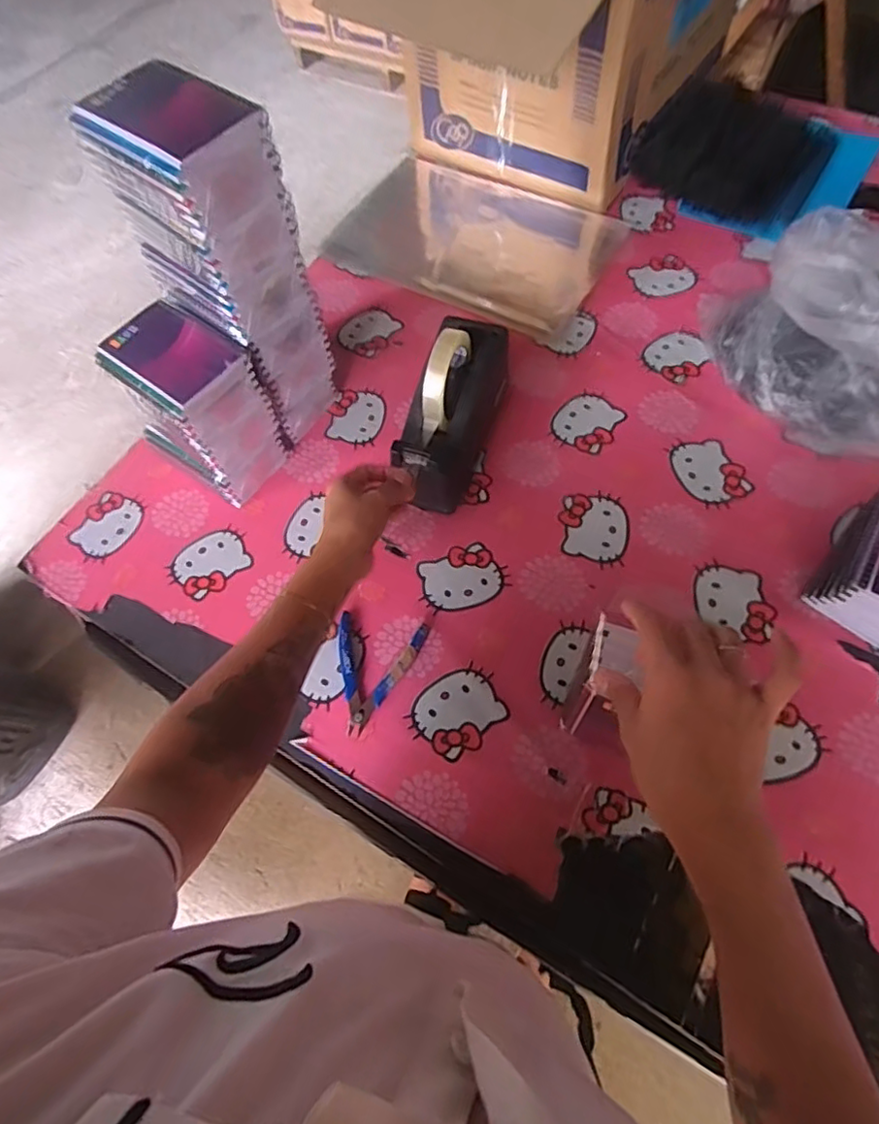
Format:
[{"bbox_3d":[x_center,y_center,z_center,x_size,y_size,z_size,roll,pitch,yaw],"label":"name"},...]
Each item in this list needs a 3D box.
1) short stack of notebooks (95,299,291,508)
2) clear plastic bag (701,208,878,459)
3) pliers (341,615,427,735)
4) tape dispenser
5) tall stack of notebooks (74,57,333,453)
[{"bbox_3d":[-0.250,-0.162,0.649,0.127,0.170,0.100,35,70,19],"label":"short stack of notebooks"},{"bbox_3d":[0.450,-0.237,0.637,0.246,0.158,0.273,-2,63,2],"label":"clear plastic bag"},{"bbox_3d":[-0.062,0.108,0.588,0.085,0.011,0.113,6,63,7],"label":"pliers"},{"bbox_3d":[0.014,-0.166,0.658,0.073,0.127,0.209,17,65,12],"label":"tape dispenser"},{"bbox_3d":[-0.197,-0.264,0.601,0.130,0.345,0.112,36,71,20],"label":"tall stack of notebooks"}]

